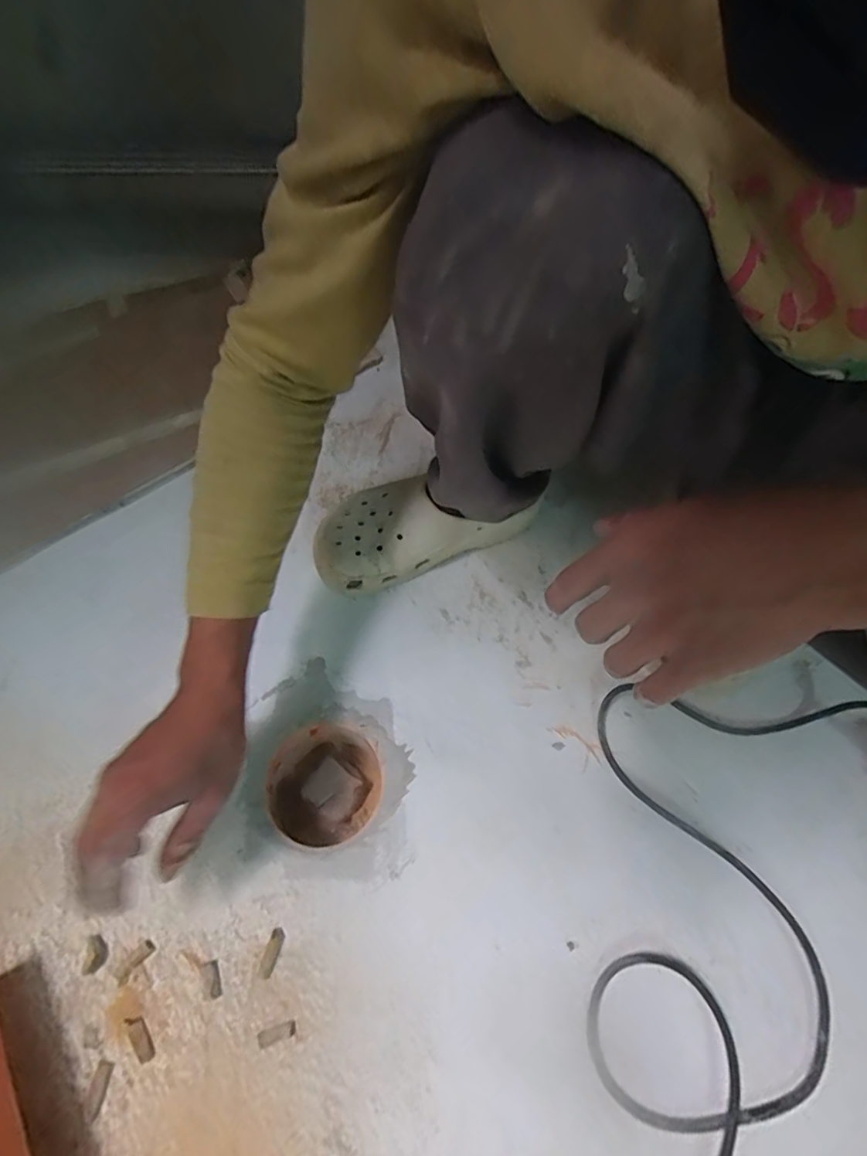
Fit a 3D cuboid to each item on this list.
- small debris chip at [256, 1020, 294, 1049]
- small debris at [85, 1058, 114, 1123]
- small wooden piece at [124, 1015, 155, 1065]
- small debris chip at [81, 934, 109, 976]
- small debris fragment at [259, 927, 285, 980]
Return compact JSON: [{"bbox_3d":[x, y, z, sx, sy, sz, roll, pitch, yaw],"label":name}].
[{"bbox_3d":[-0.114,0.330,0.393,0.026,0.004,0.010,-16,64,-12],"label":"small debris chip"},{"bbox_3d":[-0.232,0.355,0.376,0.011,0.004,0.032,8,61,0],"label":"small debris"},{"bbox_3d":[-0.211,0.331,0.390,0.010,0.004,0.031,-29,68,-18],"label":"small wooden piece"},{"bbox_3d":[-0.256,0.286,0.412,0.016,0.006,0.025,9,61,1],"label":"small debris chip"},{"bbox_3d":[-0.124,0.289,0.417,0.011,0.005,0.033,15,62,4],"label":"small debris fragment"}]

